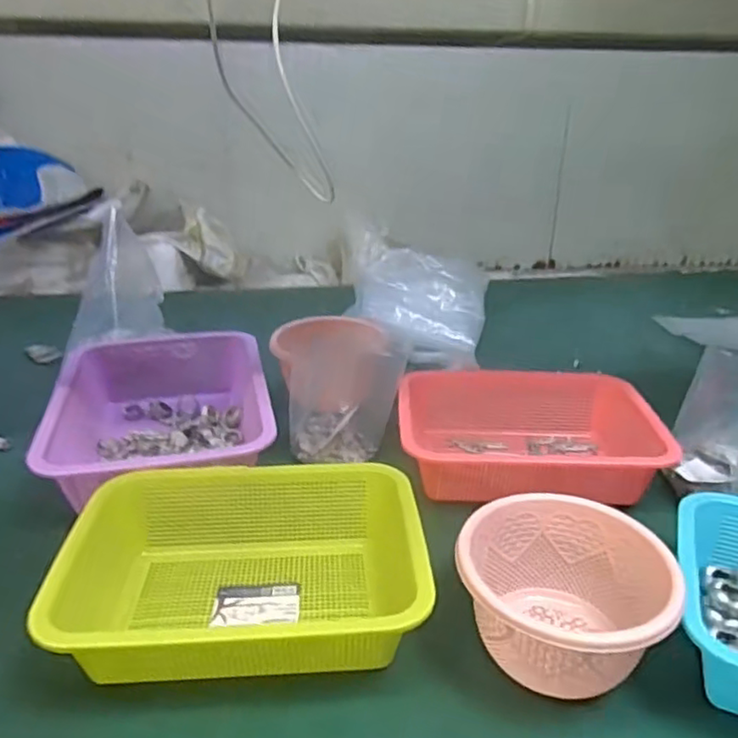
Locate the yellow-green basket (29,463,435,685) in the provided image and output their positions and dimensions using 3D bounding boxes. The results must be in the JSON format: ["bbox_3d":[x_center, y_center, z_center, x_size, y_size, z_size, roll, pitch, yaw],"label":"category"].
[{"bbox_3d":[-0.095,0.169,0.511,0.270,0.099,0.182,-1,25,-5],"label":"yellow-green basket"}]

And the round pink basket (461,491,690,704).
[{"bbox_3d":[0.146,0.171,0.464,0.124,0.091,0.128,1,25,-1],"label":"round pink basket"}]

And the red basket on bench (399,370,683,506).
[{"bbox_3d":[0.166,0.071,0.697,0.263,0.079,0.185,3,25,2],"label":"red basket on bench"}]

